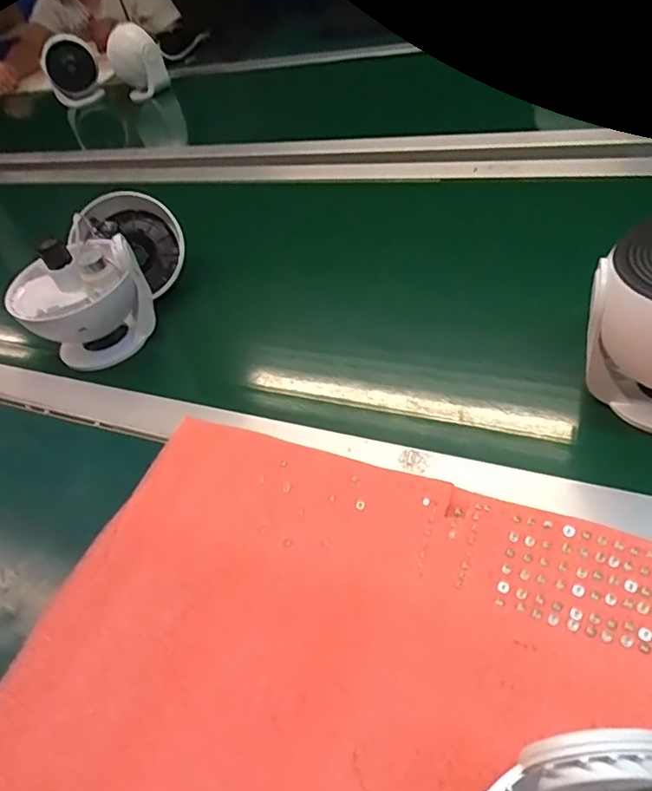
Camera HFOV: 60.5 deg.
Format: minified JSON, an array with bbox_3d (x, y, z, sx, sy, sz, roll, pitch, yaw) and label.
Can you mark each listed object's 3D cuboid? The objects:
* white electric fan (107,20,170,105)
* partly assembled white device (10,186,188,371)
[{"bbox_3d":[-0.398,-0.696,1.175,0.117,0.134,0.113,-15,41,-14],"label":"white electric fan"},{"bbox_3d":[-0.223,-0.119,0.573,0.122,0.107,0.200,4,40,9],"label":"partly assembled white device"}]

